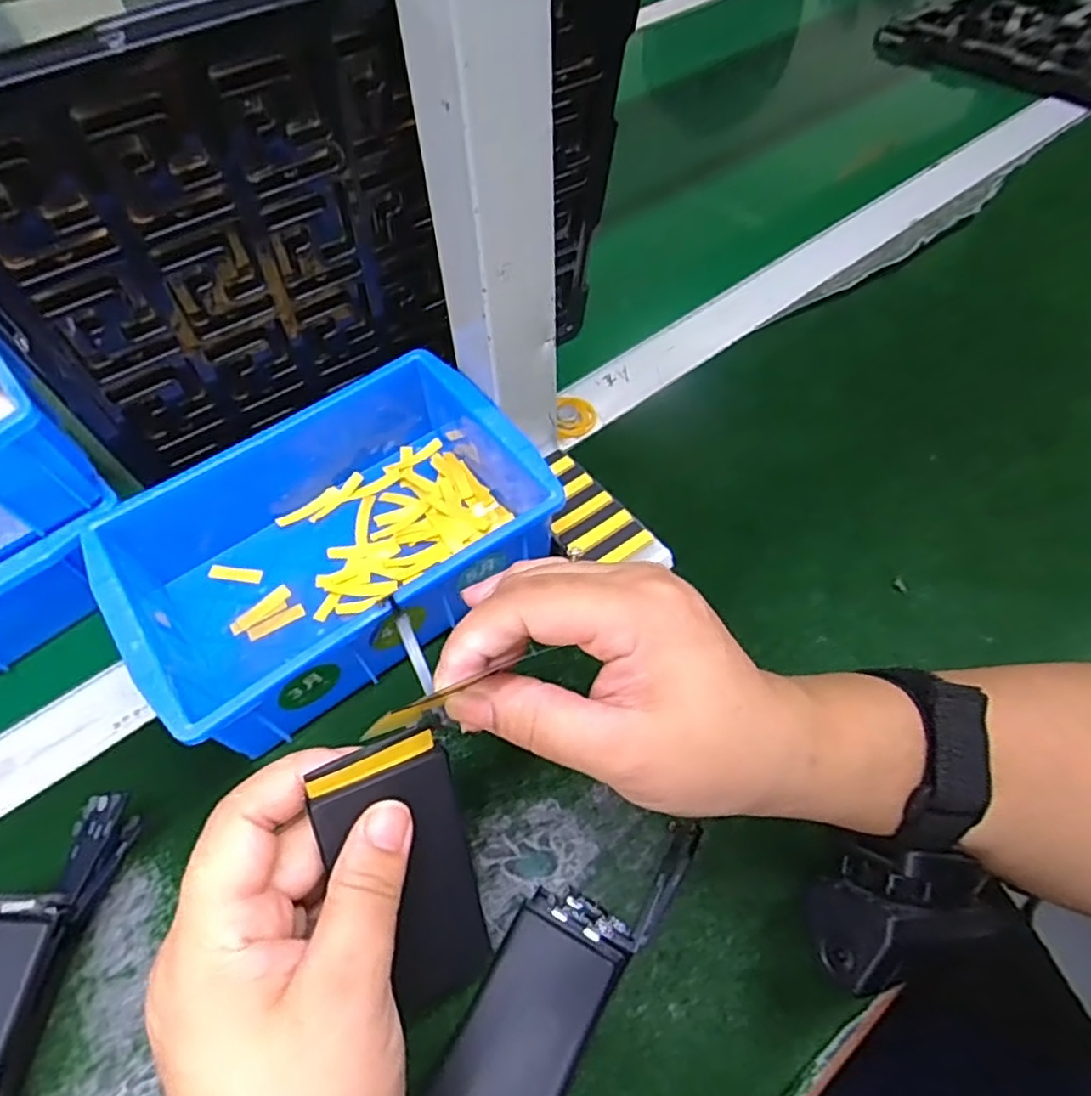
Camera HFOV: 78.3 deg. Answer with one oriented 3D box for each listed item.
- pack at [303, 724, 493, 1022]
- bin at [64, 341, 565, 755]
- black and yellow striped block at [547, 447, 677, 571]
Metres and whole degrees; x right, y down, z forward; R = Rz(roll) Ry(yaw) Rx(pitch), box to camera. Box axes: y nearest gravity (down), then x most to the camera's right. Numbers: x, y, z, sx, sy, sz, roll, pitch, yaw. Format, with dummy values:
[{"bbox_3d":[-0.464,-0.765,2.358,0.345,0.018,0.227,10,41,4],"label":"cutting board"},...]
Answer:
[{"bbox_3d":[-0.044,0.110,0.220,0.041,0.102,0.007,-16,17,-21],"label":"pack"},{"bbox_3d":[-0.109,-0.008,0.344,0.197,0.065,0.144,-33,62,-19],"label":"bin"},{"bbox_3d":[0.021,-0.014,0.371,0.039,0.017,0.093,-34,62,-19],"label":"black and yellow striped block"}]

